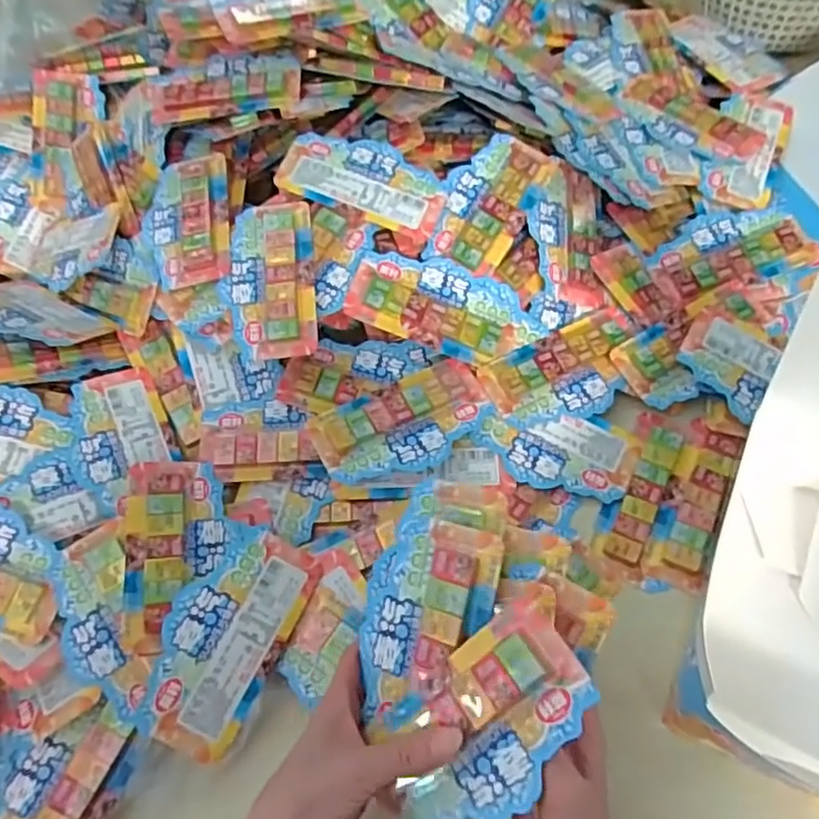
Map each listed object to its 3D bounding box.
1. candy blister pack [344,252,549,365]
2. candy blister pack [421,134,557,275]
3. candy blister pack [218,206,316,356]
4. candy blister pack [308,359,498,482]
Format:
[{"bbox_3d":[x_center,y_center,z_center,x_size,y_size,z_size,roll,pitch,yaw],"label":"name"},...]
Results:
[{"bbox_3d":[0.032,-0.087,0.561,0.165,0.021,0.077,14,65,-7],"label":"candy blister pack"},{"bbox_3d":[0.068,-0.186,0.583,0.075,0.012,0.138,28,79,6],"label":"candy blister pack"},{"bbox_3d":[-0.117,-0.112,0.544,0.073,0.016,0.144,-8,70,4],"label":"candy blister pack"},{"bbox_3d":[-0.002,0.008,0.519,0.142,0.015,0.076,-28,61,-11],"label":"candy blister pack"}]

